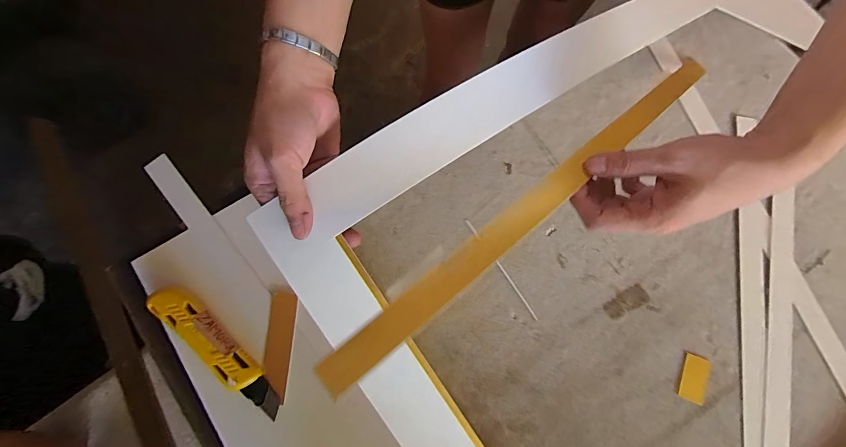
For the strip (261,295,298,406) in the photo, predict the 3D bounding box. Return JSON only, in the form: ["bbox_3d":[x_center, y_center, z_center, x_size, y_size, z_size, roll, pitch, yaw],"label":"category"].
[{"bbox_3d":[-0.142,0.119,0.352,0.026,0.004,0.099,3,79,-1],"label":"strip"}]

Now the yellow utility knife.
[{"bbox_3d":[-0.196,0.120,0.343,0.033,0.018,0.158,-44,83,-9],"label":"yellow utility knife"}]

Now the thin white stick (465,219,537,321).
[{"bbox_3d":[0.082,0.047,0.379,0.004,0.004,0.126,-33,81,-7],"label":"thin white stick"}]

